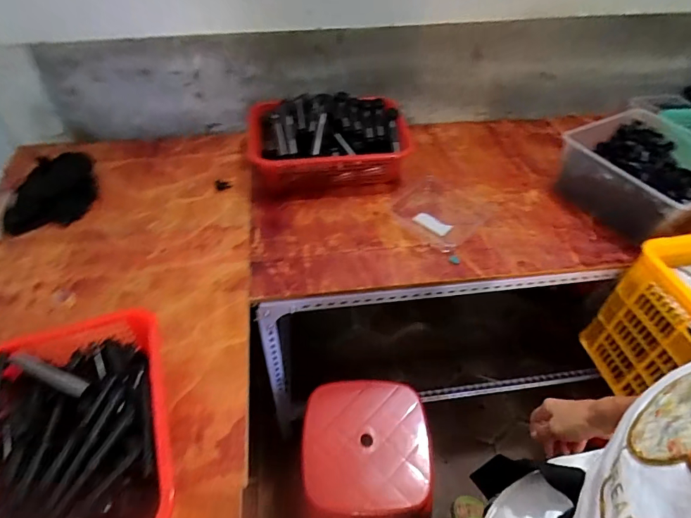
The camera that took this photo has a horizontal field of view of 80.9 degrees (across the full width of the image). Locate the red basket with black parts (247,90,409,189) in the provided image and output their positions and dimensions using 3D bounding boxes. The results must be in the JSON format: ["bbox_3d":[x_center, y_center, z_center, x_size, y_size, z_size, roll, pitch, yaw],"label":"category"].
[{"bbox_3d":[-0.054,-0.308,1.029,0.404,0.131,0.281,-1,48,-3],"label":"red basket with black parts"}]

